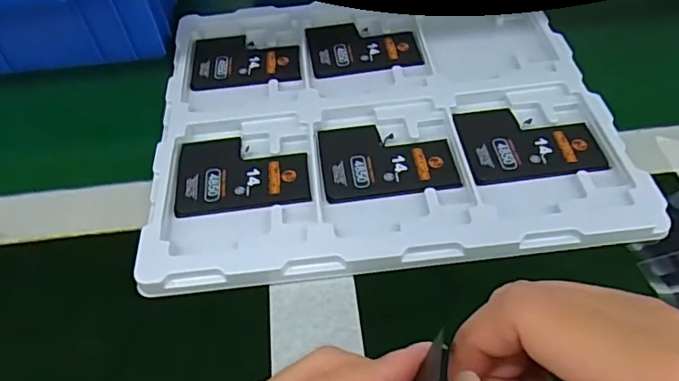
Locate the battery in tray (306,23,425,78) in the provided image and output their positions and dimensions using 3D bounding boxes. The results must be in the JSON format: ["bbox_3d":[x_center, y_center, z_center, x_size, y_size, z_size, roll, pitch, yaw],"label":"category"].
[{"bbox_3d":[0.020,-0.128,0.456,0.093,0.004,0.072,-7,52,-2],"label":"battery in tray"}]

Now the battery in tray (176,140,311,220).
[{"bbox_3d":[-0.068,-0.014,0.372,0.092,0.004,0.069,-7,52,-2],"label":"battery in tray"}]

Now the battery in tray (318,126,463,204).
[{"bbox_3d":[0.033,-0.024,0.371,0.091,0.005,0.069,-7,52,-2],"label":"battery in tray"}]

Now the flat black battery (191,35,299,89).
[{"bbox_3d":[-0.081,-0.114,0.458,0.093,0.005,0.066,-3,52,1],"label":"flat black battery"}]

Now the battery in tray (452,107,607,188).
[{"bbox_3d":[0.133,-0.037,0.371,0.091,0.004,0.070,-7,52,-2],"label":"battery in tray"}]

